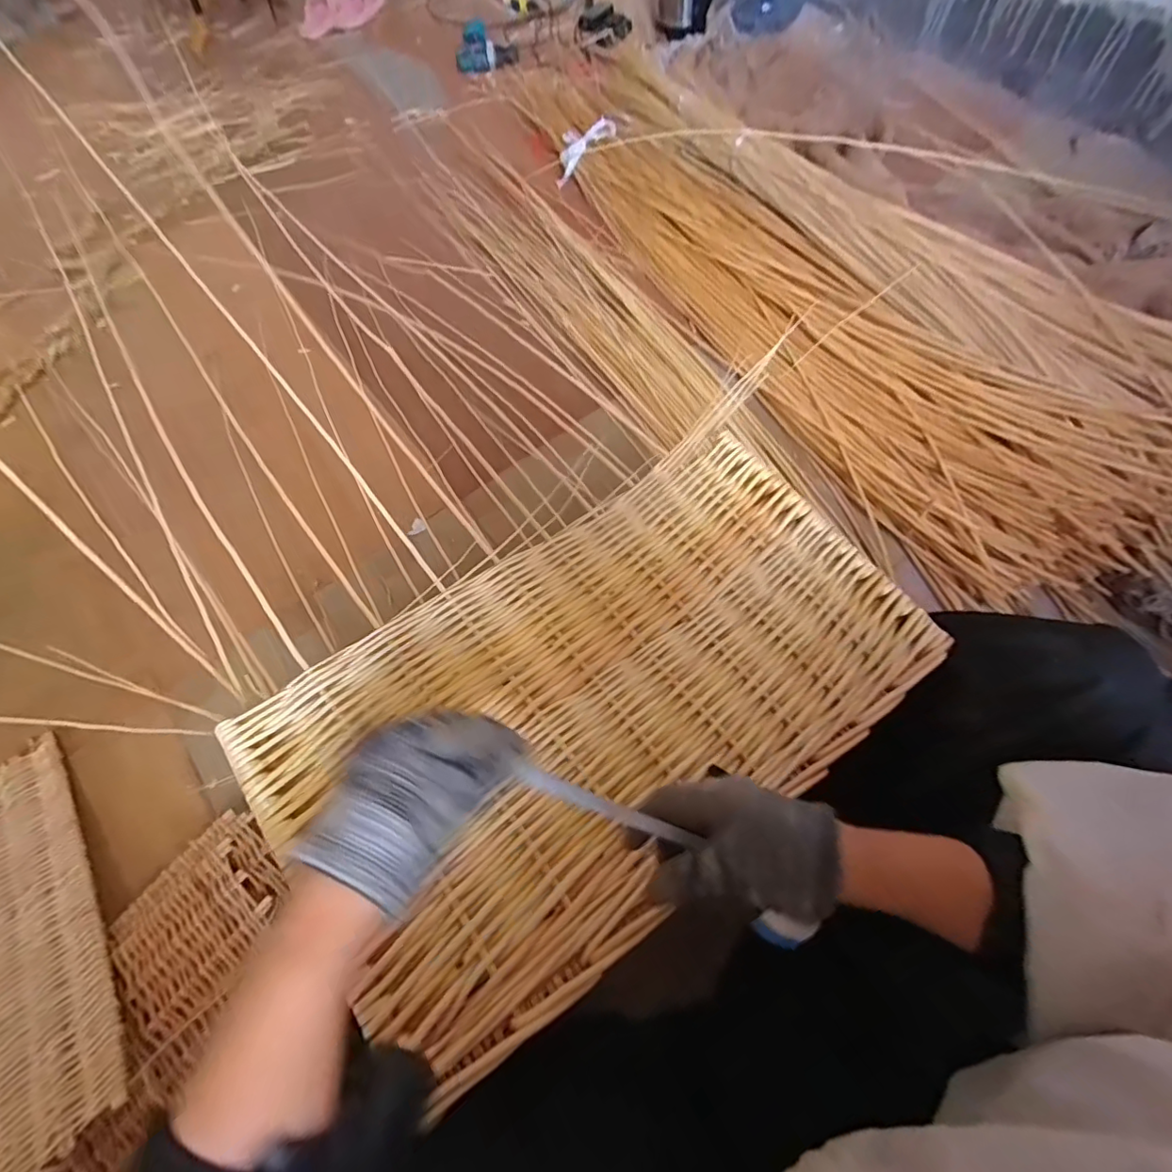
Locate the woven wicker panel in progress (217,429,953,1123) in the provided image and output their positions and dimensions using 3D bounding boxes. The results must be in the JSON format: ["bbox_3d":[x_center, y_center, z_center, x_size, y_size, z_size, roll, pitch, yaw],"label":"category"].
[{"bbox_3d":[0.023,0.082,0.468,0.543,0.024,0.314,-33,68,-19],"label":"woven wicker panel in progress"}]

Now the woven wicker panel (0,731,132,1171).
[{"bbox_3d":[-0.788,0.493,0.729,0.251,0.042,0.563,-41,60,-13],"label":"woven wicker panel"}]

